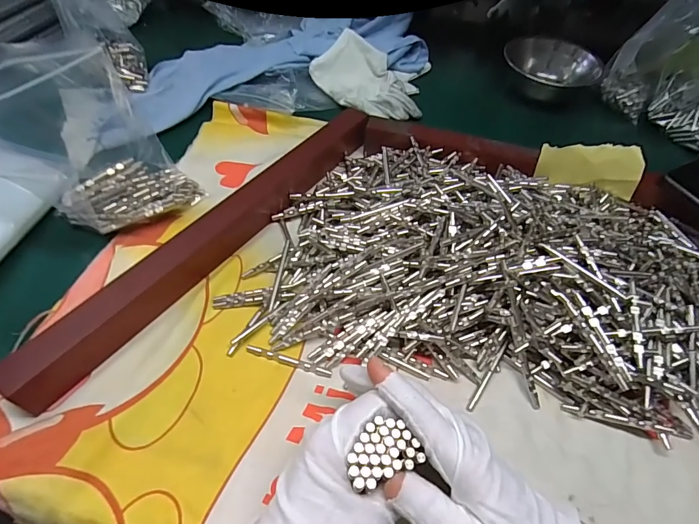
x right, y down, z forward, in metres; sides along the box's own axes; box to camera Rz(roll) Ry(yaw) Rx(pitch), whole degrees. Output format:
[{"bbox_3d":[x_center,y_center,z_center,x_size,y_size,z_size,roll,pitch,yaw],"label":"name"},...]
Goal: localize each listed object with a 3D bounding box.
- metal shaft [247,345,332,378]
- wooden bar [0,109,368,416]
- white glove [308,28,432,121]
[{"bbox_3d":[-0.047,0.075,0.311,0.068,0.004,0.006,17,54,7],"label":"metal shaft"},{"bbox_3d":[-0.107,-0.038,0.359,0.030,0.034,0.384,33,58,18],"label":"wooden bar"},{"bbox_3d":[0.025,-0.245,0.532,0.153,0.040,0.125,9,54,2],"label":"white glove"}]

